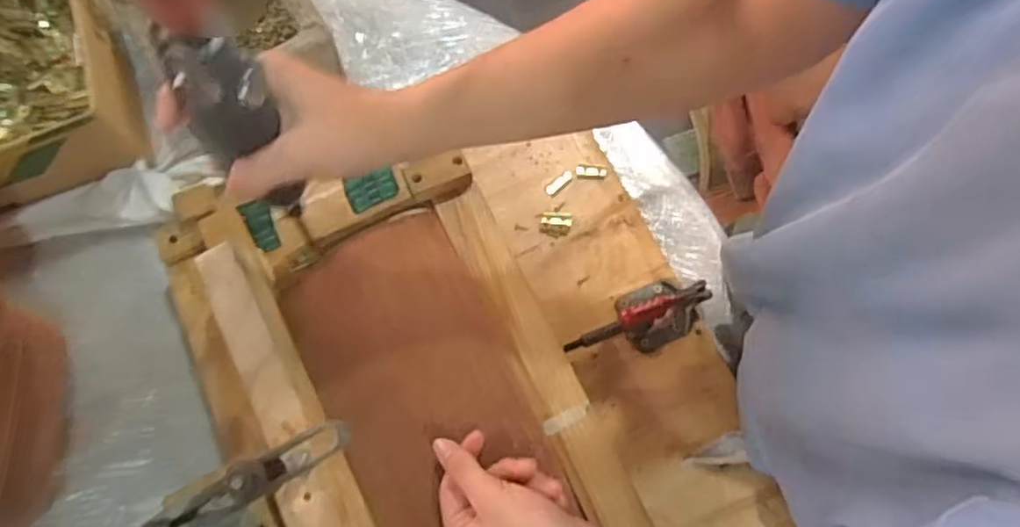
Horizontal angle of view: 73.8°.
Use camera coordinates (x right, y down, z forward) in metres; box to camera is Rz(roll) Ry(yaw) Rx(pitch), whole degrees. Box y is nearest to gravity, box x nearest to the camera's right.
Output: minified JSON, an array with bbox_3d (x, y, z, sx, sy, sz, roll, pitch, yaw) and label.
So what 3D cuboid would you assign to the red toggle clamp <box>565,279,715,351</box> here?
[{"bbox_3d":[0.115,0.048,0.597,0.131,0.078,0.057,-26,75,-9],"label":"red toggle clamp"}]

